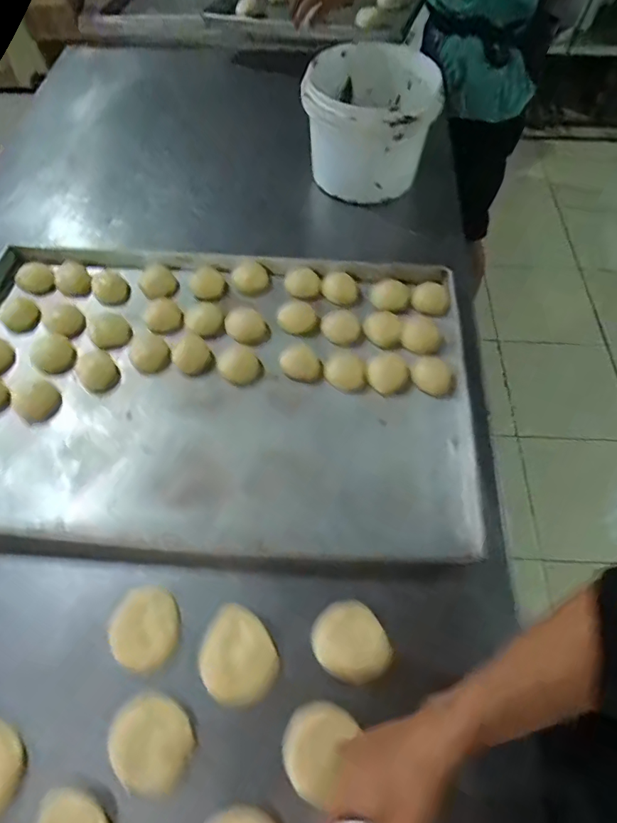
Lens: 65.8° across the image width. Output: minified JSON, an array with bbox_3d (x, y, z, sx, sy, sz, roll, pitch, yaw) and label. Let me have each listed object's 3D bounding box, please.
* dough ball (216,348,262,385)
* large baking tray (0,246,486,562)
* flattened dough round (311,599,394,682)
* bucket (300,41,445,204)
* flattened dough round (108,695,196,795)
[{"bbox_3d":[-0.096,-0.062,0.663,0.058,0.022,0.054,0,60,0],"label":"dough ball"},{"bbox_3d":[-0.144,-0.042,0.650,0.718,0.046,0.455,4,60,2],"label":"large baking tray"},{"bbox_3d":[0.044,0.234,0.485,0.069,0.011,0.079,-38,67,-19],"label":"flattened dough round"},{"bbox_3d":[0.115,-0.518,0.842,0.206,0.164,0.255,17,62,9],"label":"bucket"},{"bbox_3d":[-0.149,0.311,0.448,0.075,0.019,0.068,27,64,14],"label":"flattened dough round"}]

